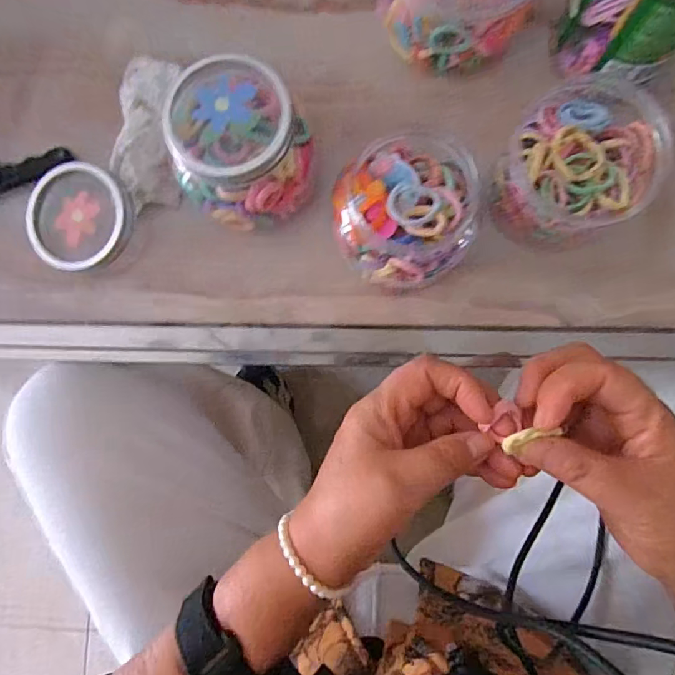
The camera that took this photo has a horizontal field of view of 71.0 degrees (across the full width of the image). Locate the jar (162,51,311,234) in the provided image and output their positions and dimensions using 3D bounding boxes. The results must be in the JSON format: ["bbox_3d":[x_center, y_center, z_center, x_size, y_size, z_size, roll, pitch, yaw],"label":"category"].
[{"bbox_3d":[-0.052,-0.110,0.287,0.072,0.076,0.077,0,85,2],"label":"jar"}]

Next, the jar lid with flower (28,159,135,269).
[{"bbox_3d":[-0.167,-0.078,0.303,0.065,0.010,0.067,0,93,6],"label":"jar lid with flower"}]

